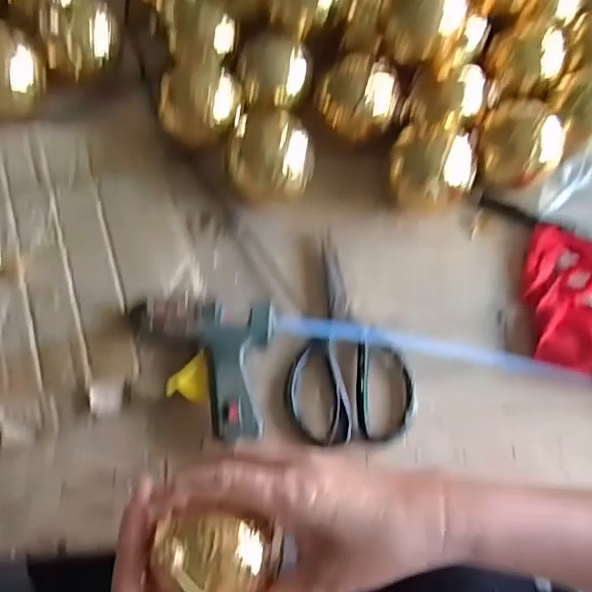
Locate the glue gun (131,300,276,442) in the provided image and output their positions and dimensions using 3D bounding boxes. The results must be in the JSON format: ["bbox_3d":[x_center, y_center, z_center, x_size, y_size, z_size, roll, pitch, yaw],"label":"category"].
[{"bbox_3d":[-0.070,0.056,0.436,0.104,0.031,0.108,0,65,-4],"label":"glue gun"}]

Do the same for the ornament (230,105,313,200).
[{"bbox_3d":[-0.024,-0.119,0.500,0.071,0.068,0.077,-12,68,-9],"label":"ornament"}]

